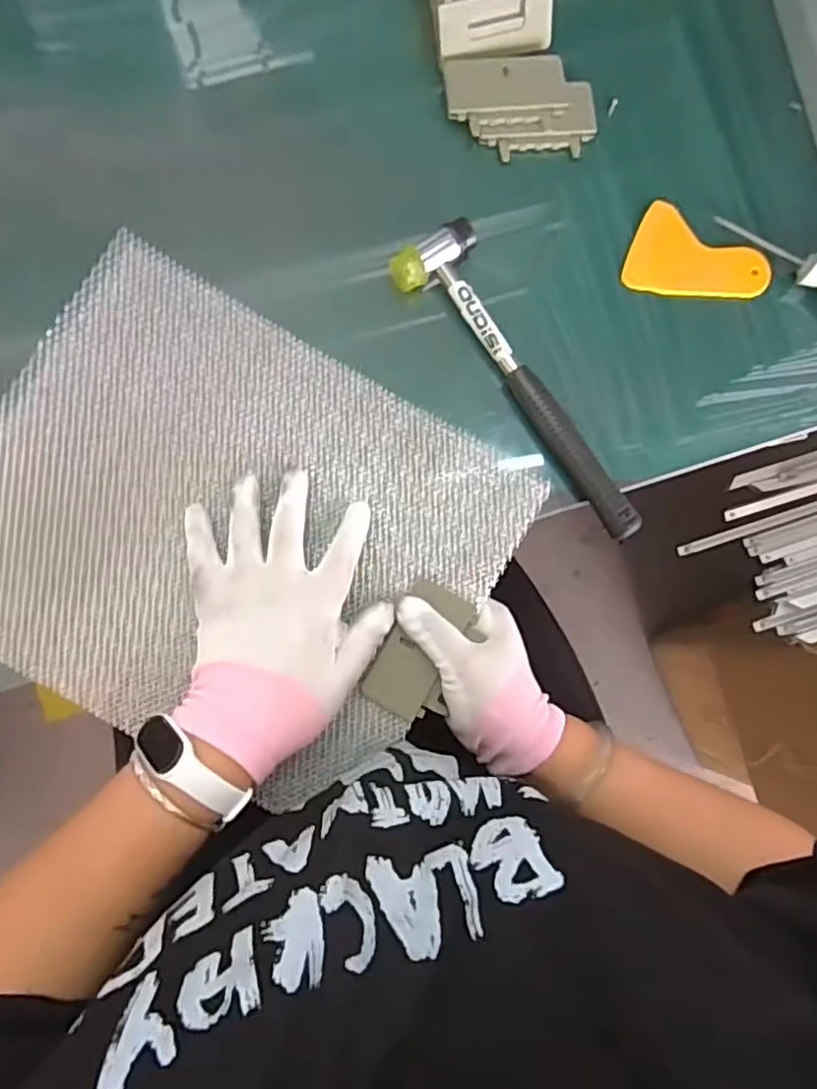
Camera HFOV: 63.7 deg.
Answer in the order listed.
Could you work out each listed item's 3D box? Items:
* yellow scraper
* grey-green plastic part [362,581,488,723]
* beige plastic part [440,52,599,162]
[{"bbox_3d":[0.208,-0.200,0.477,0.098,0.009,0.066,28,82,0],"label":"yellow scraper"},{"bbox_3d":[0.009,0.070,0.429,0.047,0.006,0.087,28,89,0],"label":"grey-green plastic part"},{"bbox_3d":[0.082,-0.316,0.474,0.105,0.019,0.067,-5,83,-4],"label":"beige plastic part"}]

